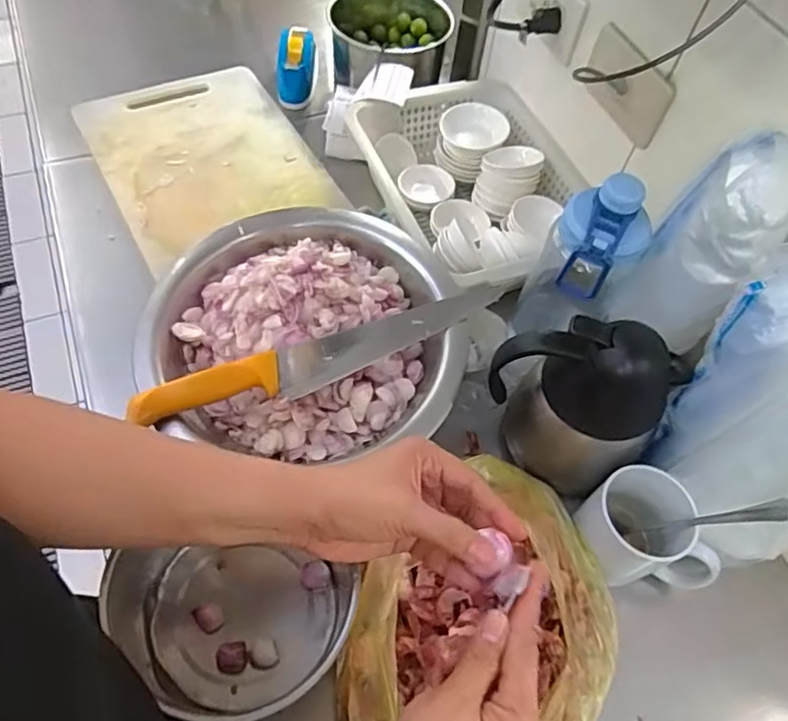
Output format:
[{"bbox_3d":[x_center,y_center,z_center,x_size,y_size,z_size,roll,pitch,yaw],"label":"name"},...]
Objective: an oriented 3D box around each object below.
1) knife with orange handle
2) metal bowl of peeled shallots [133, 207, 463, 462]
[{"bbox_3d":[-0.053,-0.006,0.579,0.365,0.026,0.046,-20,62,-15],"label":"knife with orange handle"},{"bbox_3d":[-0.091,-0.033,0.627,0.306,0.101,0.258,9,59,2],"label":"metal bowl of peeled shallots"}]

